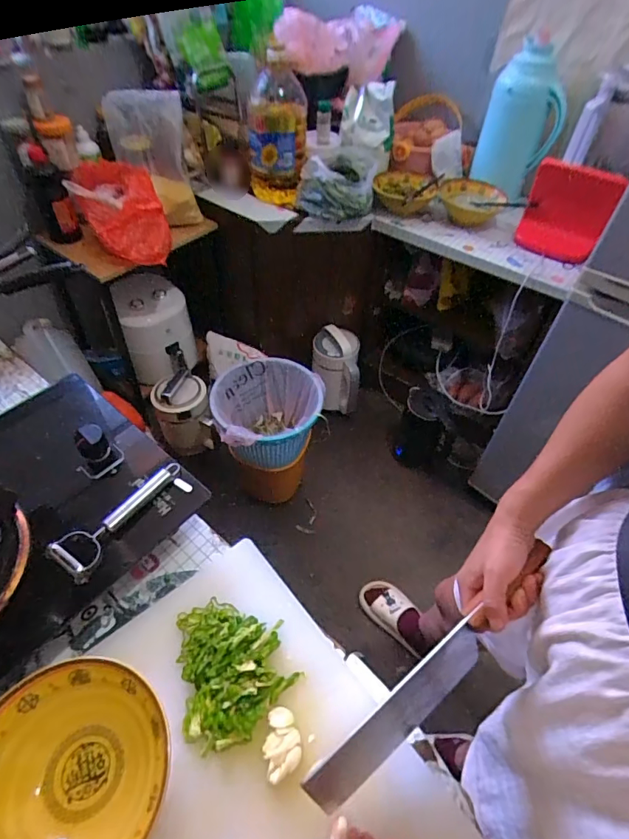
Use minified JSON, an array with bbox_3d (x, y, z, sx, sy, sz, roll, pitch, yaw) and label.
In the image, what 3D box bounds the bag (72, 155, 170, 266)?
[{"bbox_3d":[-0.489,-0.535,1.138,0.189,0.183,0.201,-18,52,-17],"label":"bag"}]

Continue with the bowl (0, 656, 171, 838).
[{"bbox_3d":[-0.230,0.338,0.416,0.184,0.075,0.180,1,49,-1],"label":"bowl"}]

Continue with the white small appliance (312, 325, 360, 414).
[{"bbox_3d":[0.077,-0.162,1.564,0.168,0.287,0.138,6,49,3],"label":"white small appliance"}]

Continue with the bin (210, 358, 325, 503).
[{"bbox_3d":[-0.125,0.058,1.279,0.280,0.387,0.257,1,49,-1],"label":"bin"}]

